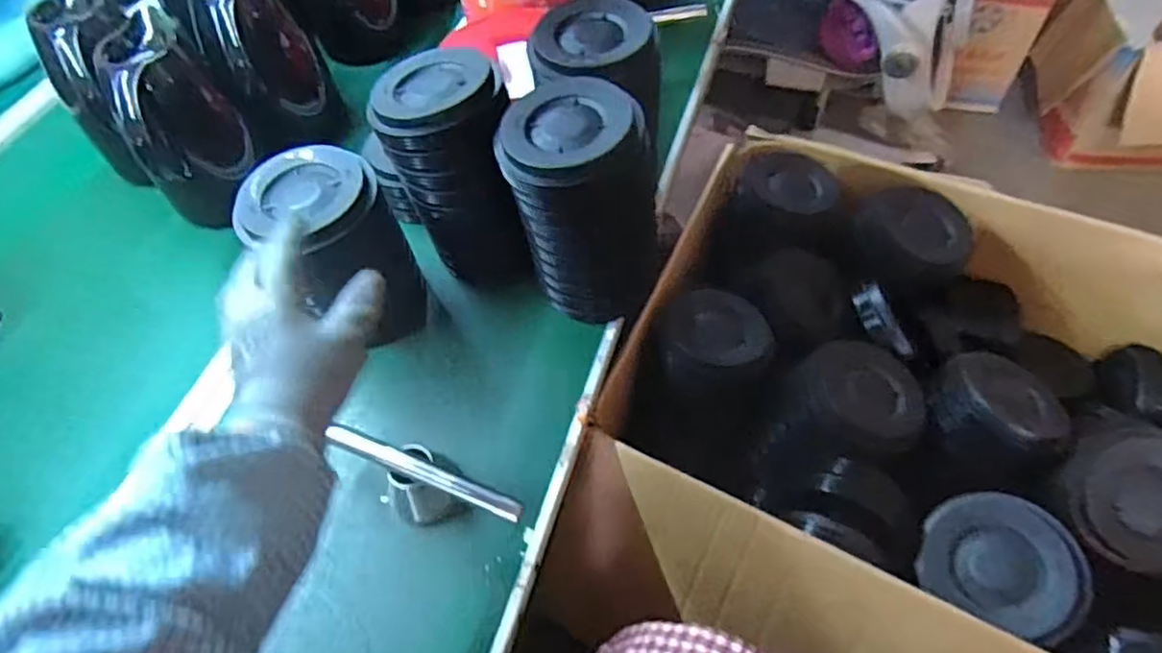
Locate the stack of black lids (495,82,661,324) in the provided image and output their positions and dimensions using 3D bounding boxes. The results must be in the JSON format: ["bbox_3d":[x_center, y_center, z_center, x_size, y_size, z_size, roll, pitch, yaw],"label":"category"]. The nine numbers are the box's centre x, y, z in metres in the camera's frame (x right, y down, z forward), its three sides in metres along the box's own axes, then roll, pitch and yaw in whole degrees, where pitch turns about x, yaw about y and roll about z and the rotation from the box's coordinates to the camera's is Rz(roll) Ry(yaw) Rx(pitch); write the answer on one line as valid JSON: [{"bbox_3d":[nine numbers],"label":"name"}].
[{"bbox_3d":[0.003,-0.106,0.609,0.124,0.199,0.118,-23,56,-11],"label":"stack of black lids"}]

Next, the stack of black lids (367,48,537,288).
[{"bbox_3d":[-0.117,-0.139,0.644,0.116,0.199,0.132,-15,55,-5],"label":"stack of black lids"}]

